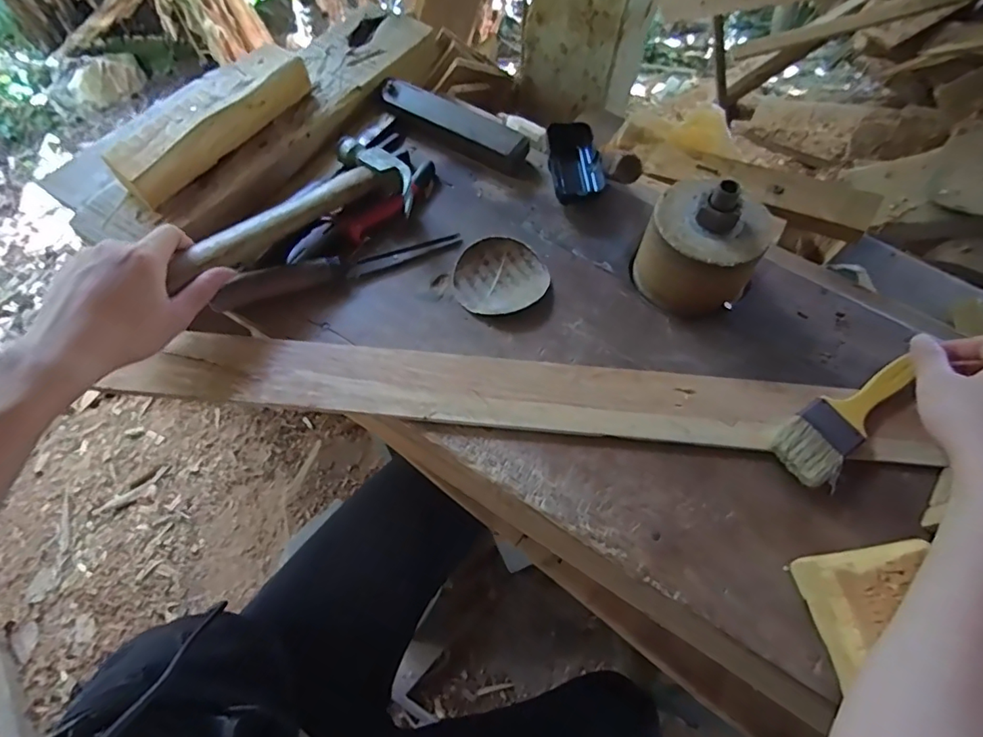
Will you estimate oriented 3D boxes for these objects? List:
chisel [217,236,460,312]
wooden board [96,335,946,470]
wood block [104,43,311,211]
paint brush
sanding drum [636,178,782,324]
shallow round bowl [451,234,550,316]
[{"bbox_3d":[-0.143,-0.098,0.495,0.230,0.025,0.021,-18,62,-10],"label":"chisel"},{"bbox_3d":[0.022,0.023,0.440,0.636,0.015,0.067,5,61,3],"label":"wooden board"},{"bbox_3d":[-0.278,-0.250,0.518,0.052,0.042,0.217,31,66,13],"label":"wood block"},{"bbox_3d":[0.294,0.038,0.425,0.148,0.013,0.051,-34,66,-17],"label":"paint brush"},{"bbox_3d":[0.190,-0.111,0.467,0.104,0.099,0.092,27,64,14],"label":"sanding drum"},{"bbox_3d":[0.008,-0.090,0.498,0.089,0.014,0.083,0,61,0],"label":"shallow round bowl"}]

